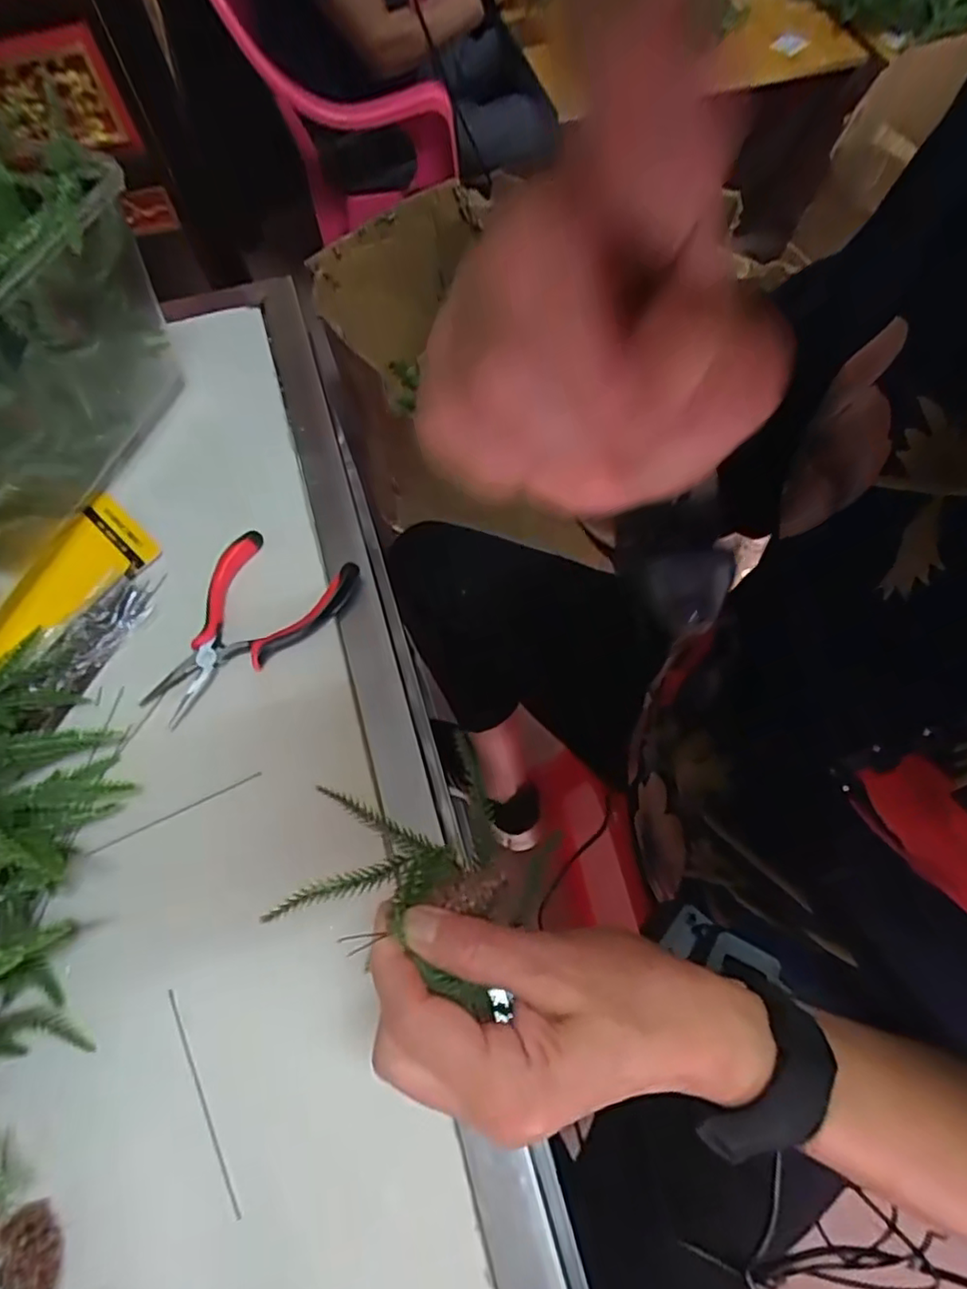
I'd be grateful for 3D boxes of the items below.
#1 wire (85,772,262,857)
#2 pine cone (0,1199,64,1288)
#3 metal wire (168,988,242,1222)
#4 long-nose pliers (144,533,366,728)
[{"bbox_3d":[-0.174,0.095,0.349,0.098,0.005,0.004,-24,68,-11],"label":"wire"},{"bbox_3d":[-0.192,0.260,0.262,0.019,0.021,0.036,-26,68,-11],"label":"pine cone"},{"bbox_3d":[-0.134,0.214,0.291,0.004,0.004,0.100,-27,68,-12],"label":"metal wire"},{"bbox_3d":[-0.143,-0.007,0.382,0.081,0.018,0.128,21,67,9],"label":"long-nose pliers"}]

